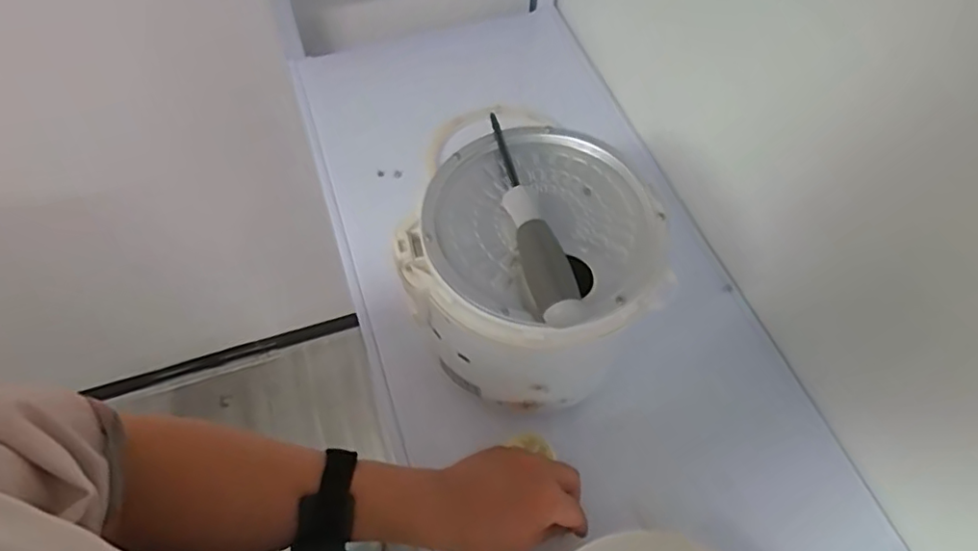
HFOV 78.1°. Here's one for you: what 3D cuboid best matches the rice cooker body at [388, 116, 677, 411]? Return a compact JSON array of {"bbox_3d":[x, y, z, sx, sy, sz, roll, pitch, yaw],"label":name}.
[{"bbox_3d":[0.038,0.006,0.527,0.181,0.165,0.186,35,65,18],"label":"rice cooker body"}]

